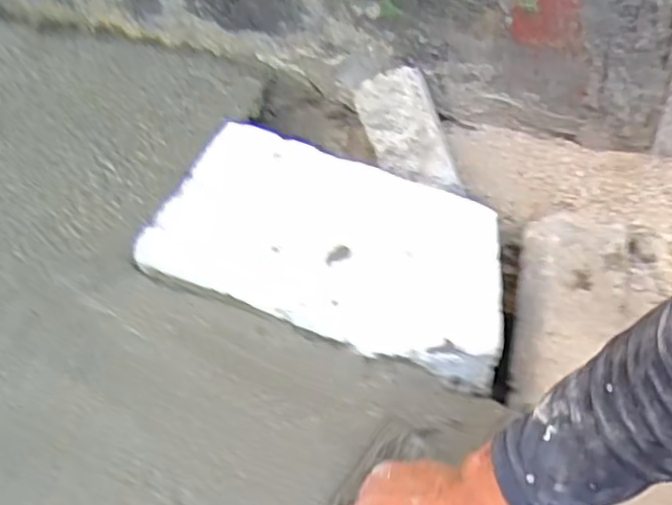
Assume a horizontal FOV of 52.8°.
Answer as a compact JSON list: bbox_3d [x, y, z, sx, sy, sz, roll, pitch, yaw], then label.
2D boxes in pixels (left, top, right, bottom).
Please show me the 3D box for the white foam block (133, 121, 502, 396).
[{"bbox_3d":[0.002,-0.015,0.668,0.347,0.043,0.198,17,56,17],"label":"white foam block"}]

